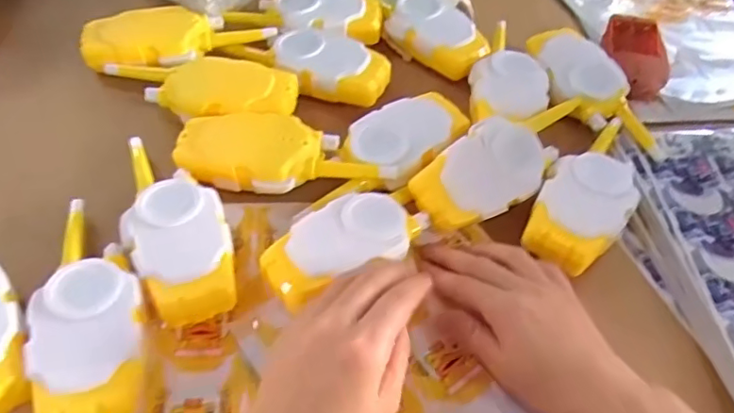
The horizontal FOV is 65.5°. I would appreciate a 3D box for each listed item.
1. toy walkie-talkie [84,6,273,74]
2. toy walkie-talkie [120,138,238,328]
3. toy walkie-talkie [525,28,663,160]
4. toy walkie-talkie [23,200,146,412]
[{"bbox_3d":[-0.173,-0.155,0.528,0.165,0.032,0.065,-6,52,-9],"label":"toy walkie-talkie"},{"bbox_3d":[-0.138,0.010,0.409,0.064,0.030,0.164,-17,54,-17],"label":"toy walkie-talkie"},{"bbox_3d":[0.200,-0.104,0.519,0.068,0.035,0.148,-8,52,-10],"label":"toy walkie-talkie"},{"bbox_3d":[-0.176,0.060,0.364,0.064,0.034,0.170,-11,53,-12],"label":"toy walkie-talkie"}]

